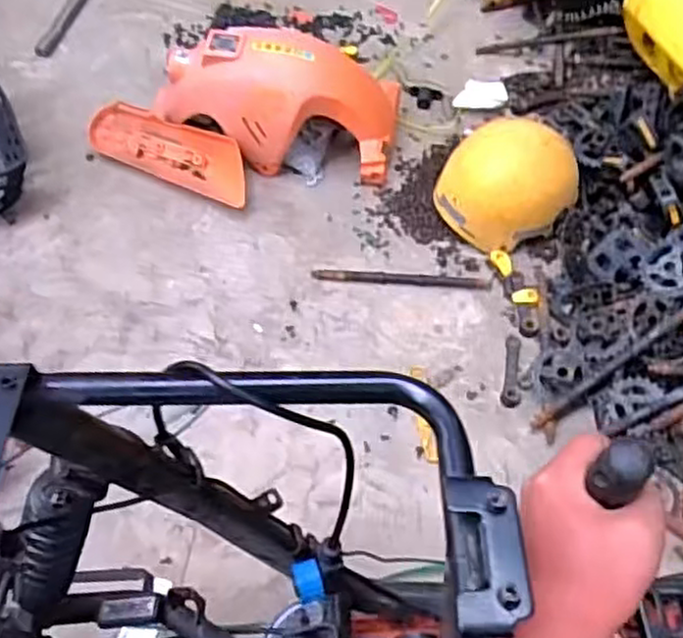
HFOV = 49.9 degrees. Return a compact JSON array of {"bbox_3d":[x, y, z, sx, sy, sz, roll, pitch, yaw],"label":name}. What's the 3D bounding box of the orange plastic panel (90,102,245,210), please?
[{"bbox_3d":[-0.304,-0.304,1.333,0.345,0.037,0.111,24,80,19],"label":"orange plastic panel"}]

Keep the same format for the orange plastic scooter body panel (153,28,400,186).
[{"bbox_3d":[-0.105,-0.366,1.294,0.437,0.217,0.188,-4,56,-4],"label":"orange plastic scooter body panel"}]

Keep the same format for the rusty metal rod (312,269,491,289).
[{"bbox_3d":[0.098,-0.067,1.216,0.286,0.012,0.023,4,55,0],"label":"rusty metal rod"}]

